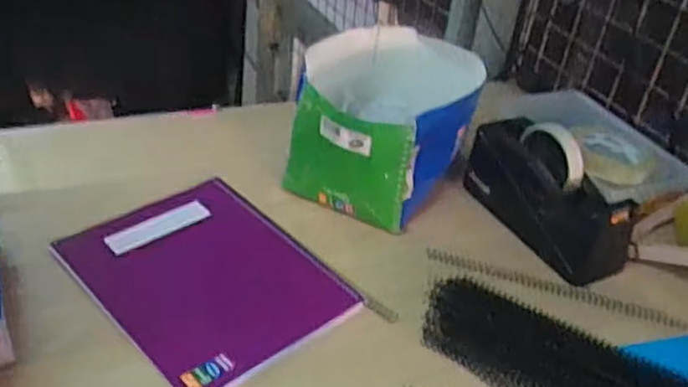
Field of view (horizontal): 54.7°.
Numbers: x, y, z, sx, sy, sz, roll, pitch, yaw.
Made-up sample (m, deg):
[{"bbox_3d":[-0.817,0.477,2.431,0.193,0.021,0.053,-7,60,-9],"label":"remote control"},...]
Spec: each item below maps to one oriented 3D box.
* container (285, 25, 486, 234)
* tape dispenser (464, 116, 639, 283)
[{"bbox_3d":[0.047,-0.092,0.844,0.208,0.137,0.264,24,37,22],"label":"container"},{"bbox_3d":[0.241,-0.009,0.778,0.090,0.105,0.216,-6,37,-20],"label":"tape dispenser"}]

